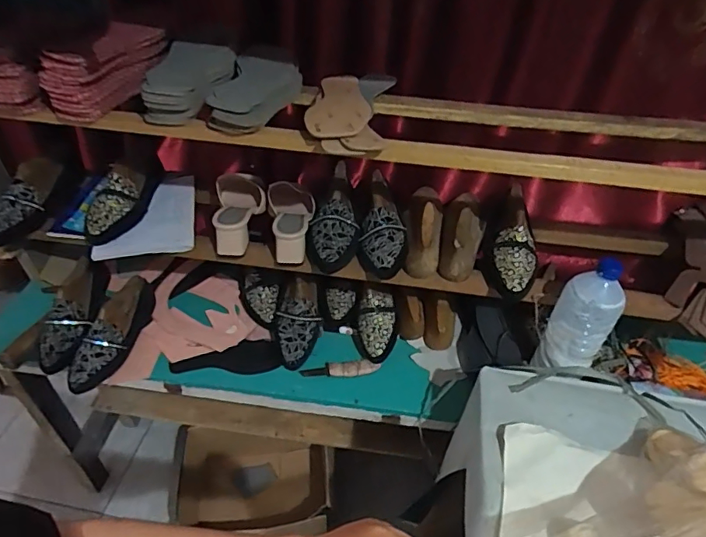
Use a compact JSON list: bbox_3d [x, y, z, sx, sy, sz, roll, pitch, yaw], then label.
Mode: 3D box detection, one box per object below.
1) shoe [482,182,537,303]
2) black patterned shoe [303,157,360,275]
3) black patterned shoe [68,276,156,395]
[{"bbox_3d":[0.277,-0.059,0.844,0.082,0.063,0.232,9,61,5],"label":"shoe"},{"bbox_3d":[-0.030,-0.100,0.877,0.090,0.075,0.232,4,54,0],"label":"black patterned shoe"},{"bbox_3d":[-0.449,0.113,0.935,0.073,0.075,0.260,8,42,4],"label":"black patterned shoe"}]

